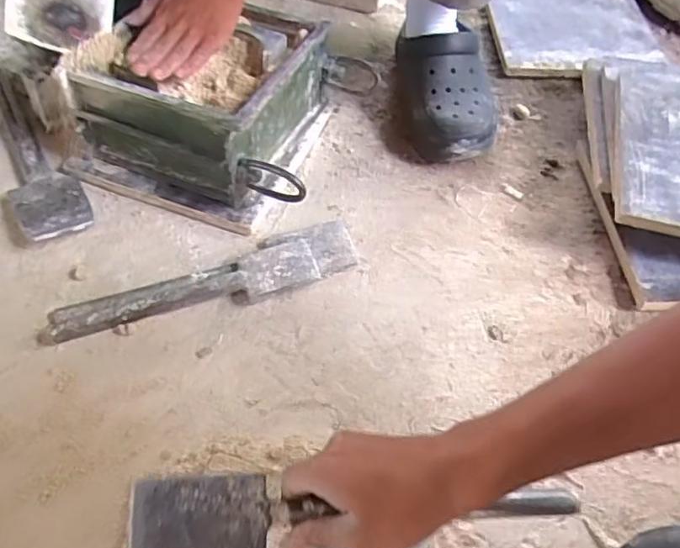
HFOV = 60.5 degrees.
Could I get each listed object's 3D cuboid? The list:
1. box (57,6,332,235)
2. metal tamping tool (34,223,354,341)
[{"bbox_3d":[-0.161,-0.202,0.699,0.285,0.139,0.239,15,57,7],"label":"box"},{"bbox_3d":[-0.142,0.014,0.627,0.330,0.024,0.066,-18,59,-15],"label":"metal tamping tool"}]

